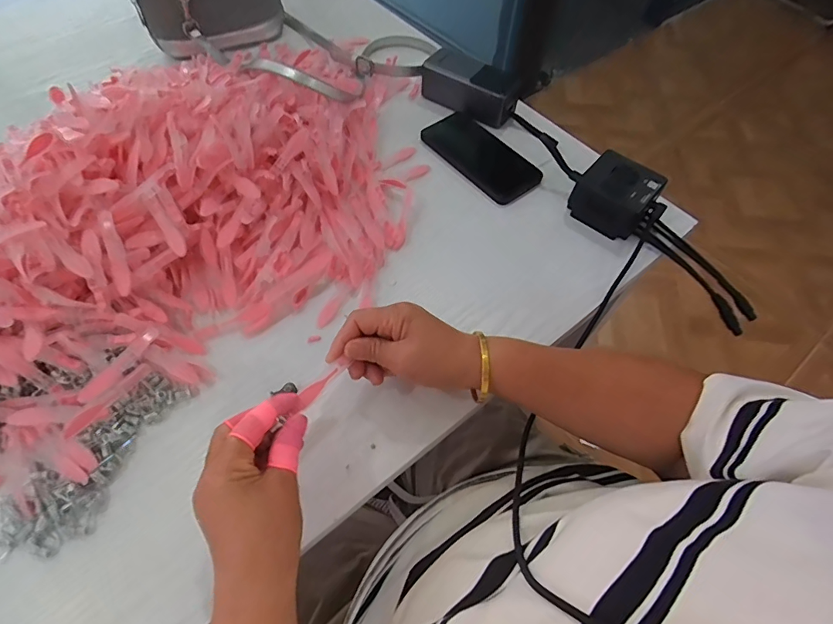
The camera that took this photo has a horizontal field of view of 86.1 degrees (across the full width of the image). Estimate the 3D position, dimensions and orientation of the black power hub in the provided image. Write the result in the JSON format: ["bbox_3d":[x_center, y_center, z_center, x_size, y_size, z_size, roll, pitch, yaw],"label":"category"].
[{"bbox_3d":[0.230,-0.135,0.516,0.078,0.053,0.072,36,64,18],"label":"black power hub"}]

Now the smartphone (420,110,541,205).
[{"bbox_3d":[0.082,-0.199,0.567,0.078,0.009,0.148,-36,71,-18],"label":"smartphone"}]

